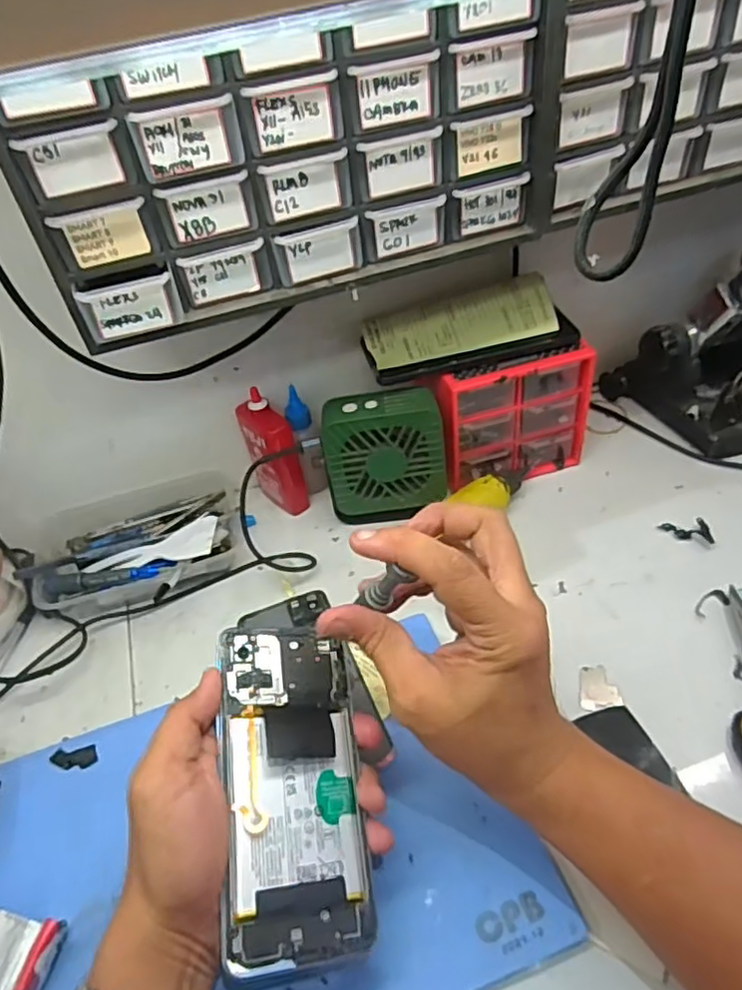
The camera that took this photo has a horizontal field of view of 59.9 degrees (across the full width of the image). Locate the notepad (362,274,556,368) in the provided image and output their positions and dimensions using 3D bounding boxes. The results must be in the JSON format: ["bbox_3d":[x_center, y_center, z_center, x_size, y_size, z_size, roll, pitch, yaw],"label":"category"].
[{"bbox_3d":[0.073,-0.146,0.534,0.152,0.033,0.061,-13,44,-5],"label":"notepad"}]

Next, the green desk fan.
[{"bbox_3d":[0.013,-0.029,0.550,0.100,0.113,0.041,-6,44,3],"label":"green desk fan"}]

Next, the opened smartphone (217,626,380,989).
[{"bbox_3d":[-0.038,0.147,0.333,0.072,0.013,0.164,3,57,-23],"label":"opened smartphone"}]

